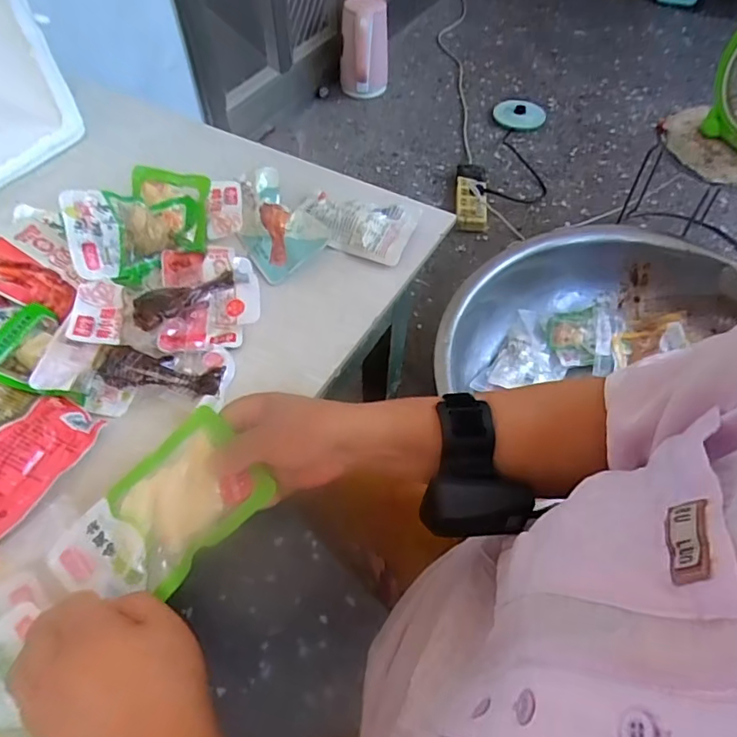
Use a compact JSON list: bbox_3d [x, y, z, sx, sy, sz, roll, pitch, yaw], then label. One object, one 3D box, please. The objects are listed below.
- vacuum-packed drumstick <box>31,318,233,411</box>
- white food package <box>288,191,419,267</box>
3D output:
[{"bbox_3d":[-0.200,-0.005,0.450,0.156,0.025,0.058,4,54,3],"label":"vacuum-packed drumstick"},{"bbox_3d":[-0.016,-0.156,0.568,0.126,0.025,0.079,14,55,11],"label":"white food package"}]

